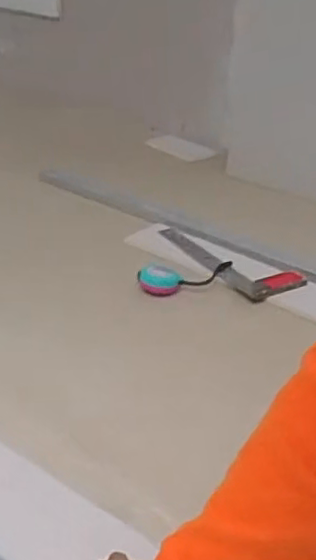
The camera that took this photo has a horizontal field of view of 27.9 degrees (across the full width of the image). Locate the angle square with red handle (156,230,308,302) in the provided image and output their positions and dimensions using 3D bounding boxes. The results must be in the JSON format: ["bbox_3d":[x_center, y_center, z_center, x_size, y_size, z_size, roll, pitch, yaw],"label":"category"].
[{"bbox_3d":[0.121,-0.044,1.185,0.116,0.015,0.313,-17,34,-32],"label":"angle square with red handle"}]

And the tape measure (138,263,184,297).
[{"bbox_3d":[0.004,0.002,1.074,0.073,0.033,0.064,2,29,-2],"label":"tape measure"}]

